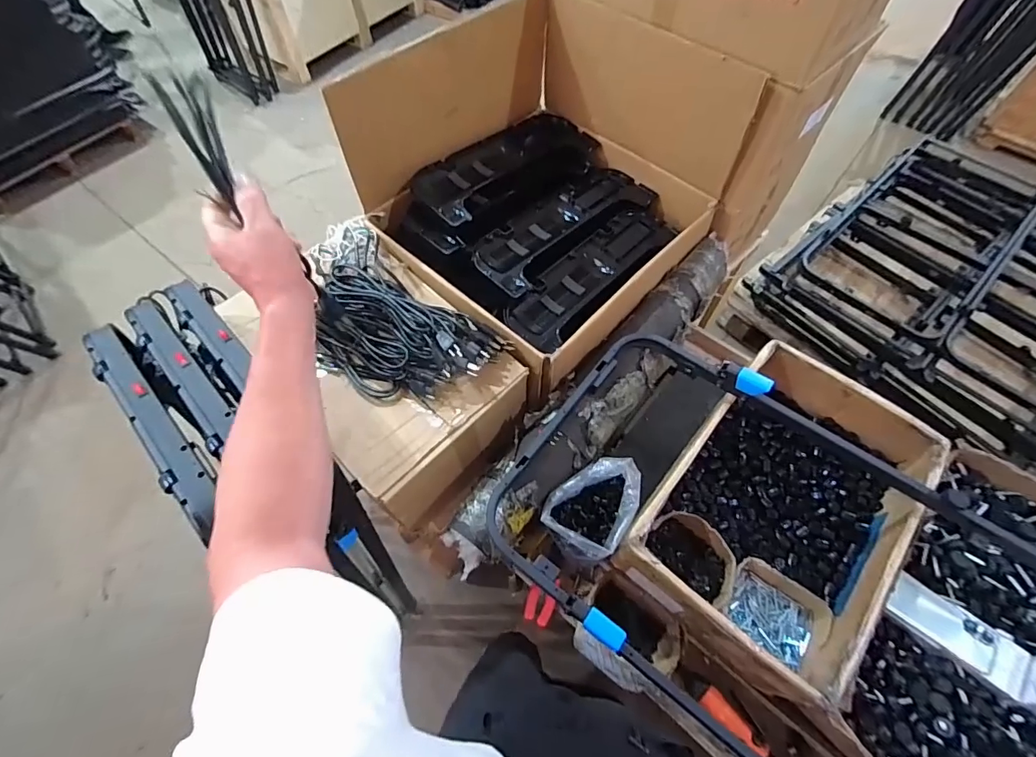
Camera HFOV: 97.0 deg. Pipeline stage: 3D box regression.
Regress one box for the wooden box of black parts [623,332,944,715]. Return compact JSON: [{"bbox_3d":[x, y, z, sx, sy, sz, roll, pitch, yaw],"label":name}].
[{"bbox_3d":[0.469,0.223,0.829,0.351,0.155,0.532,37,68,20],"label":"wooden box of black parts"}]

